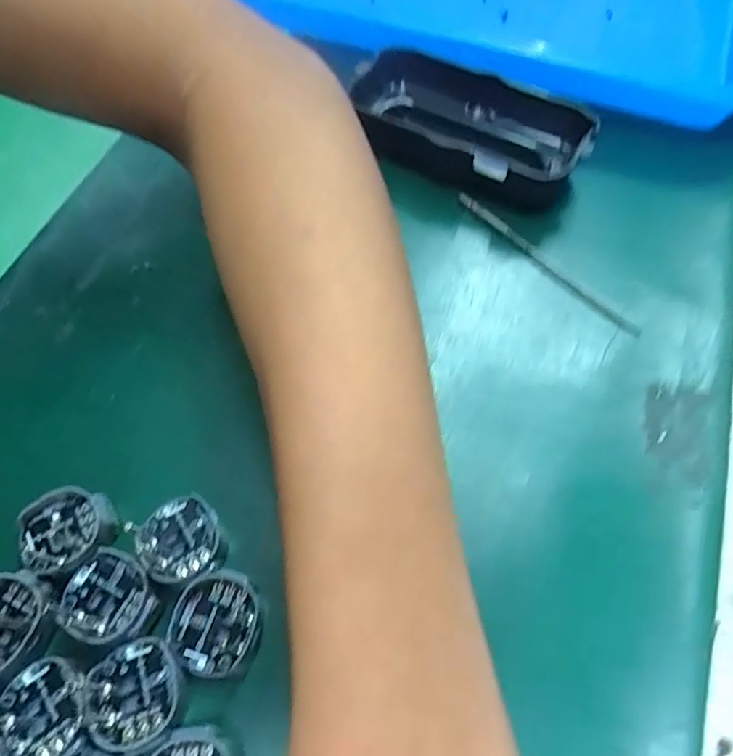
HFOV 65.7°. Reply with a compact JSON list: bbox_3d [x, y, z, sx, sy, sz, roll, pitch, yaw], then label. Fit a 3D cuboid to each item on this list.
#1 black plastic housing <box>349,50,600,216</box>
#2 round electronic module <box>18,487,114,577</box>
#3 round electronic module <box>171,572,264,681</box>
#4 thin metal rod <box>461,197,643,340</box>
[{"bbox_3d":[0.043,-0.117,0.265,0.115,0.024,0.056,28,65,14],"label":"black plastic housing"},{"bbox_3d":[-0.097,0.050,0.184,0.030,0.014,0.024,-22,64,-12],"label":"round electronic module"},{"bbox_3d":[-0.044,0.073,0.169,0.027,0.006,0.028,15,63,8],"label":"round electronic module"},{"bbox_3d":[0.076,-0.050,0.242,0.005,0.005,0.097,-35,68,-18],"label":"thin metal rod"}]

